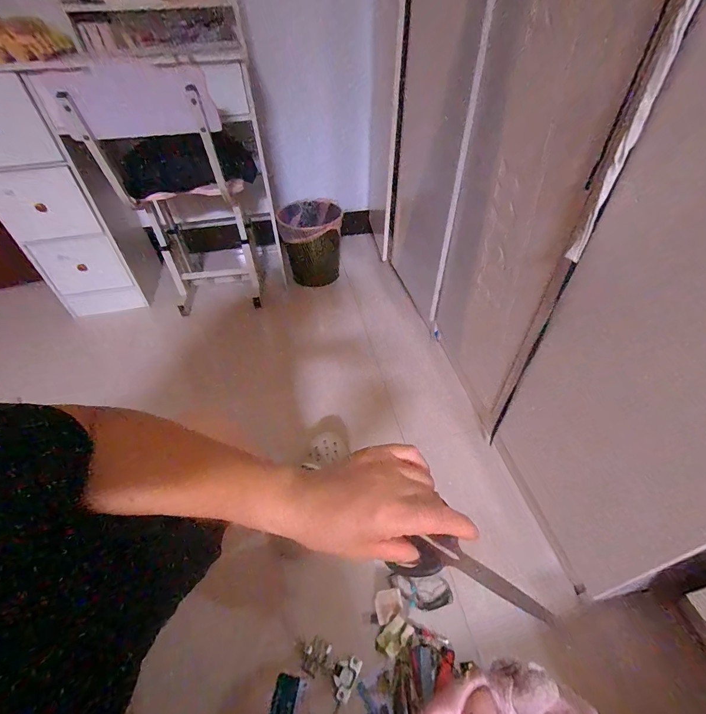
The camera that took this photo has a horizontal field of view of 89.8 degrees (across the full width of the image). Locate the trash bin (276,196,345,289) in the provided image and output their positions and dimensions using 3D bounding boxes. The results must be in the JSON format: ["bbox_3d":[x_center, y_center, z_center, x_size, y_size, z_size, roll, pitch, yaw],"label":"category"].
[{"bbox_3d":[-0.163,-0.445,1.381,0.241,0.255,0.242,-2,45,0],"label":"trash bin"}]

